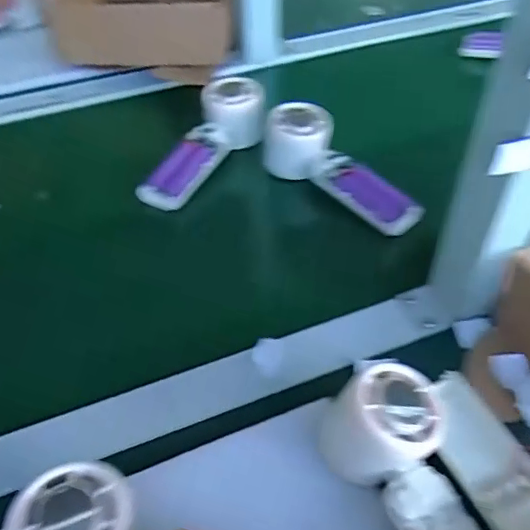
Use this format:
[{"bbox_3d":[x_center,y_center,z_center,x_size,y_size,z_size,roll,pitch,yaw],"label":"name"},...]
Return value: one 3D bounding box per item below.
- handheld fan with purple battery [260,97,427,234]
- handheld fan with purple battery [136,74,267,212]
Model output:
[{"bbox_3d":[0.070,-0.087,0.533,0.165,0.047,0.055,40,58,15],"label":"handheld fan with purple battery"},{"bbox_3d":[-0.060,-0.120,0.564,0.053,0.047,0.170,25,65,22],"label":"handheld fan with purple battery"}]

